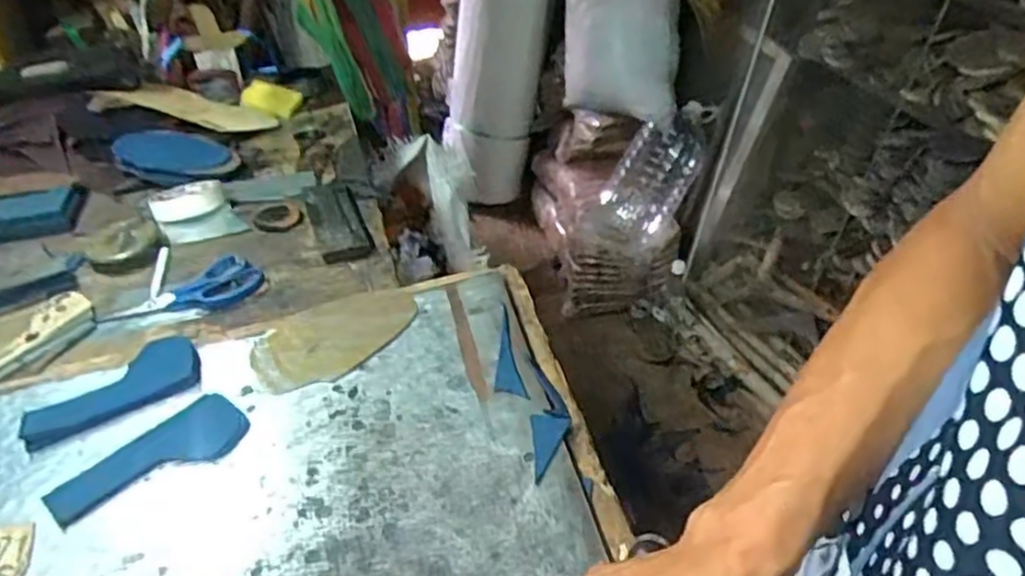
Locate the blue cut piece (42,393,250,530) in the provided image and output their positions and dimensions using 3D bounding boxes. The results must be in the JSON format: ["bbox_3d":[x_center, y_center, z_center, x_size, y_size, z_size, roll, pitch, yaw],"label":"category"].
[{"bbox_3d":[-0.275,0.127,0.529,0.139,0.012,0.052,-27,44,-25],"label":"blue cut piece"}]

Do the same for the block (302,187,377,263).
[{"bbox_3d":[-0.203,-0.080,0.807,0.058,0.019,0.164,-17,41,-15],"label":"block"}]

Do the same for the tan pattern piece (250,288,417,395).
[{"bbox_3d":[-0.156,0.040,0.618,0.144,0.007,0.089,-24,48,-14],"label":"tan pattern piece"}]

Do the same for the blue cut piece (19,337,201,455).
[{"bbox_3d":[-0.331,0.082,0.580,0.134,0.009,0.061,-23,58,-21],"label":"blue cut piece"}]

